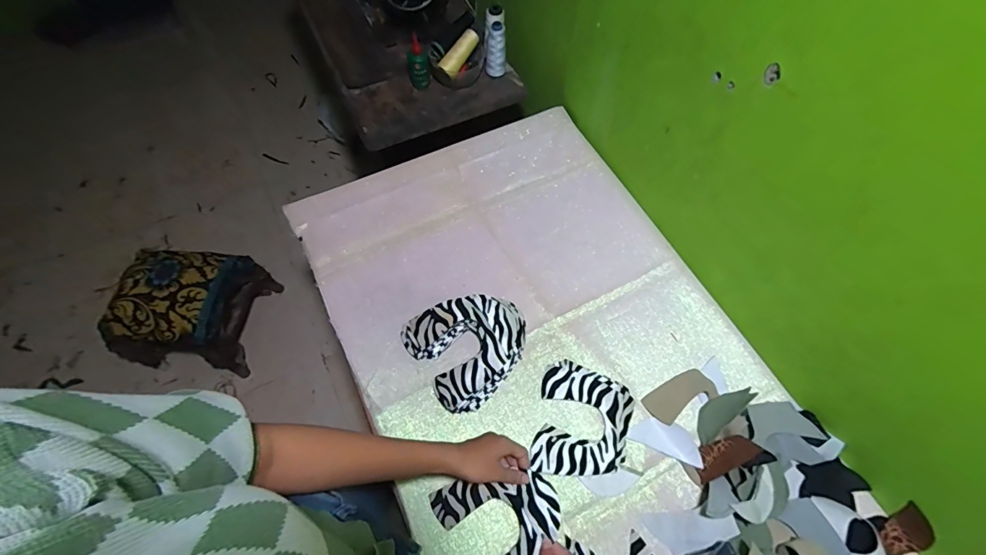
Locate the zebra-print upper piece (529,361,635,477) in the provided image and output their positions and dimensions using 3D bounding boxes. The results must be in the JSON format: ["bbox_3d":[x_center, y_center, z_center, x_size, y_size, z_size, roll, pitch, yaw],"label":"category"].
[{"bbox_3d":[0.134,0.219,0.622,0.136,0.011,0.162,17,65,8],"label":"zebra-print upper piece"}]

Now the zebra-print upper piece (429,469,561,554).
[{"bbox_3d":[0.015,0.330,0.559,0.149,0.041,0.155,-29,68,-13],"label":"zebra-print upper piece"}]

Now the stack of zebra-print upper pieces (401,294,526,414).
[{"bbox_3d":[-0.032,0.102,0.657,0.175,0.052,0.161,-33,69,-15],"label":"stack of zebra-print upper pieces"}]

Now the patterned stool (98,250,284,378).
[{"bbox_3d":[-0.892,0.096,1.277,0.281,0.368,0.318,2,65,-1],"label":"patterned stool"}]

